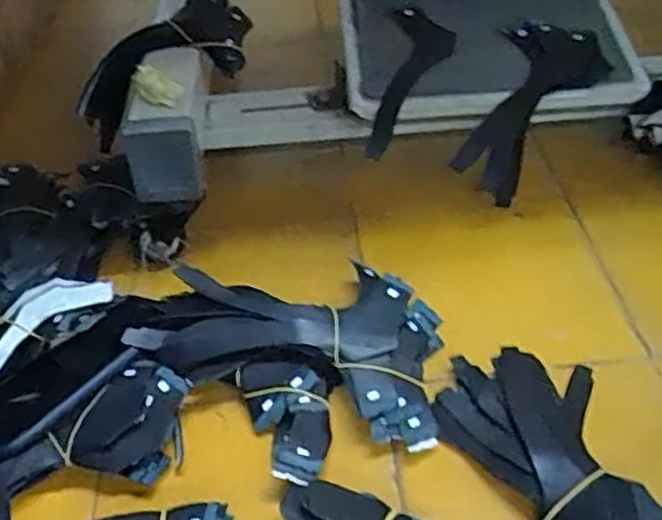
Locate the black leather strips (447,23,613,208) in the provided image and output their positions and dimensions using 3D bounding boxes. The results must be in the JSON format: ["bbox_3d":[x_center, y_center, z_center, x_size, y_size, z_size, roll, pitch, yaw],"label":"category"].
[{"bbox_3d":[0.177,-0.137,0.666,0.088,0.055,0.167,31,89,32],"label":"black leather strips"}]

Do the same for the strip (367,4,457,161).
[{"bbox_3d":[0.065,-0.168,0.682,0.069,0.052,0.156,17,75,21],"label":"strip"}]

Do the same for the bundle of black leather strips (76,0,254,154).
[{"bbox_3d":[-0.160,-0.189,0.703,0.188,0.069,0.090,-36,48,-4],"label":"bundle of black leather strips"}]

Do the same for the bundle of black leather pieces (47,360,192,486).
[{"bbox_3d":[-0.145,0.109,0.515,0.074,0.026,0.083,6,43,11],"label":"bundle of black leather pieces"}]

